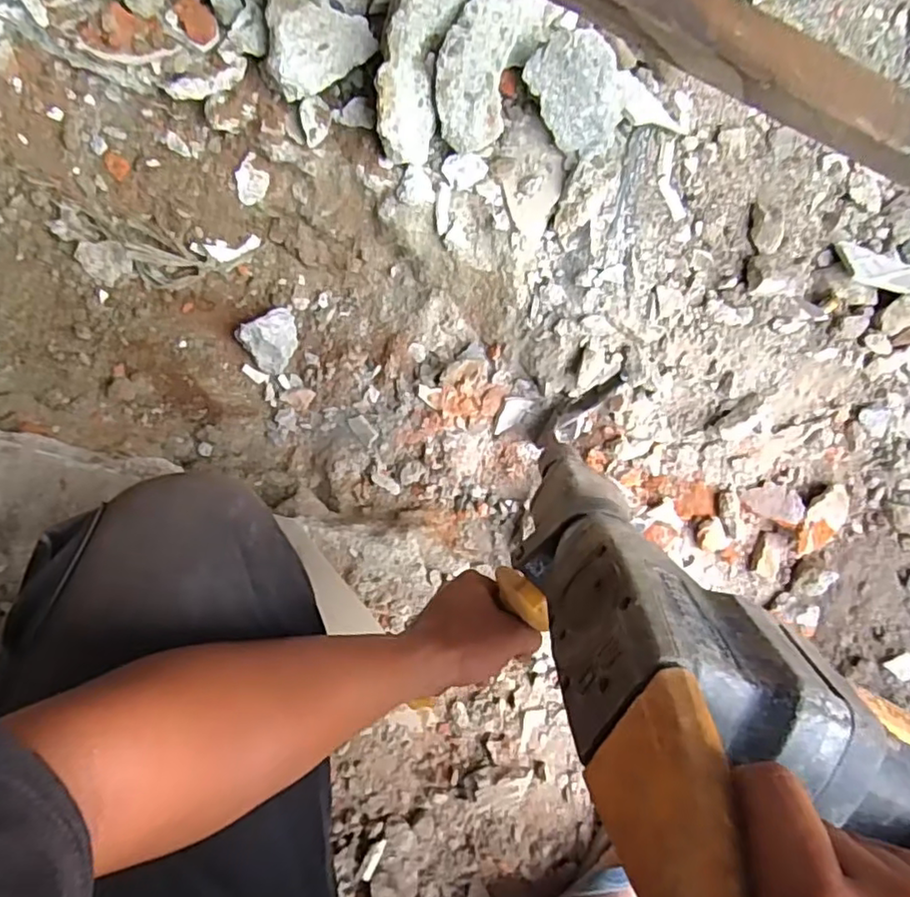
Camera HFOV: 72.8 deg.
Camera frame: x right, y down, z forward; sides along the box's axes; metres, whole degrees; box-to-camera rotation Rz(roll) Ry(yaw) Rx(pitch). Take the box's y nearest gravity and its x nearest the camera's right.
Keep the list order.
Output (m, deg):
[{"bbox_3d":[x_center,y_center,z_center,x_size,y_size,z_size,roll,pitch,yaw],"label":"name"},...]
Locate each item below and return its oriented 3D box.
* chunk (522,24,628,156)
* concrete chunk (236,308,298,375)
[{"bbox_3d":[0.124,-0.347,0.606,0.078,0.026,0.111,-26,122,23],"label":"chunk"},{"bbox_3d":[-0.216,-0.131,0.743,0.067,0.044,0.059,-37,92,-9],"label":"concrete chunk"}]

